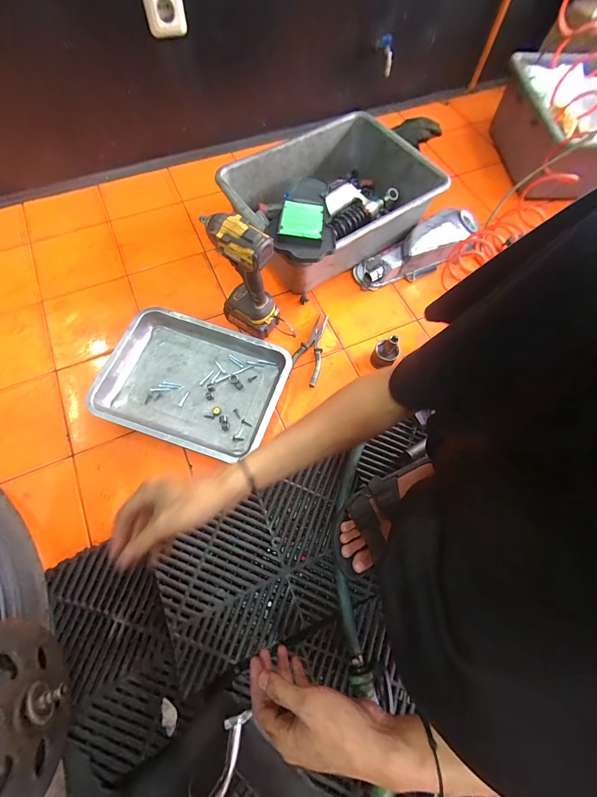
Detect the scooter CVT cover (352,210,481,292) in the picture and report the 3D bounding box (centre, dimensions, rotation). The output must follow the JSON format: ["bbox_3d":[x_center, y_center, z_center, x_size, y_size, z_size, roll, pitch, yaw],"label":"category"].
[{"bbox_3d":[0.305,-0.377,0.772,0.339,0.079,0.105,-22,71,-10],"label":"scooter CVT cover"}]

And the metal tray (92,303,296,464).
[{"bbox_3d":[-0.216,-0.032,0.634,0.353,0.052,0.259,18,69,5],"label":"metal tray"}]

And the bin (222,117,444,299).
[{"bbox_3d":[0.073,-0.474,0.757,0.447,0.161,0.349,-37,74,-15],"label":"bin"}]

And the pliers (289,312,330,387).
[{"bbox_3d":[0.031,-0.116,0.690,0.062,0.027,0.183,16,69,4],"label":"pliers"}]

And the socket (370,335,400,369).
[{"bbox_3d":[0.184,-0.095,0.654,0.049,0.087,0.053,1,68,-2],"label":"socket"}]

